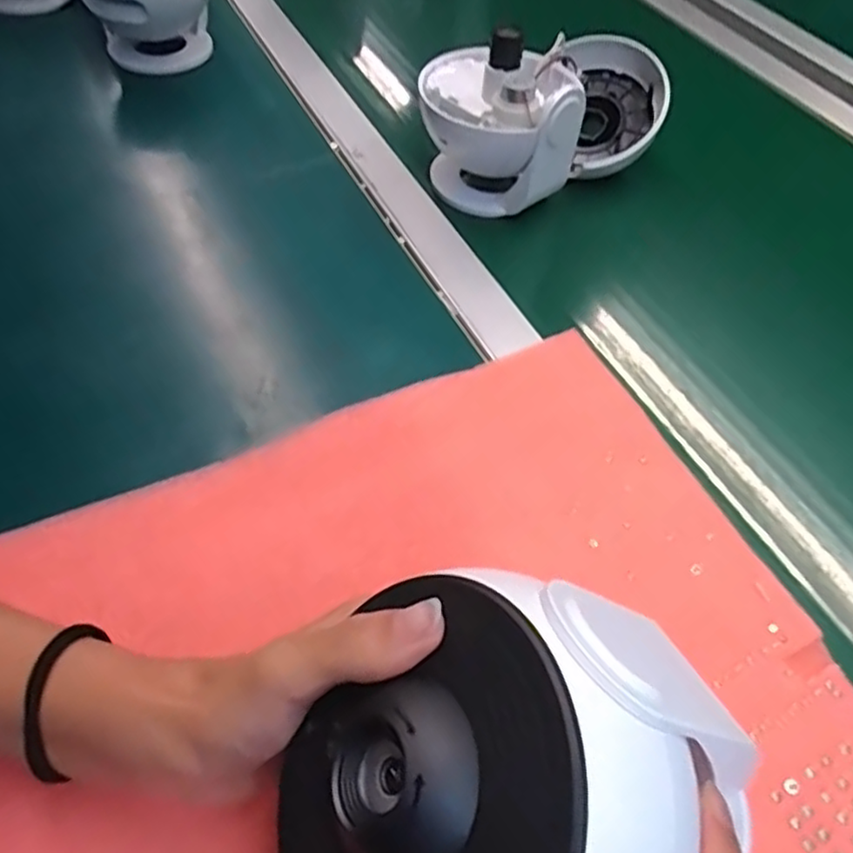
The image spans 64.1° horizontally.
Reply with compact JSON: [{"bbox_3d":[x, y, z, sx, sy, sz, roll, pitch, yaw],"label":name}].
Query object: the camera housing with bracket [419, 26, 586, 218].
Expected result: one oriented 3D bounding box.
[{"bbox_3d":[0.054,-0.237,0.511,0.112,0.110,0.125,-3,53,-2],"label":"camera housing with bracket"}]

